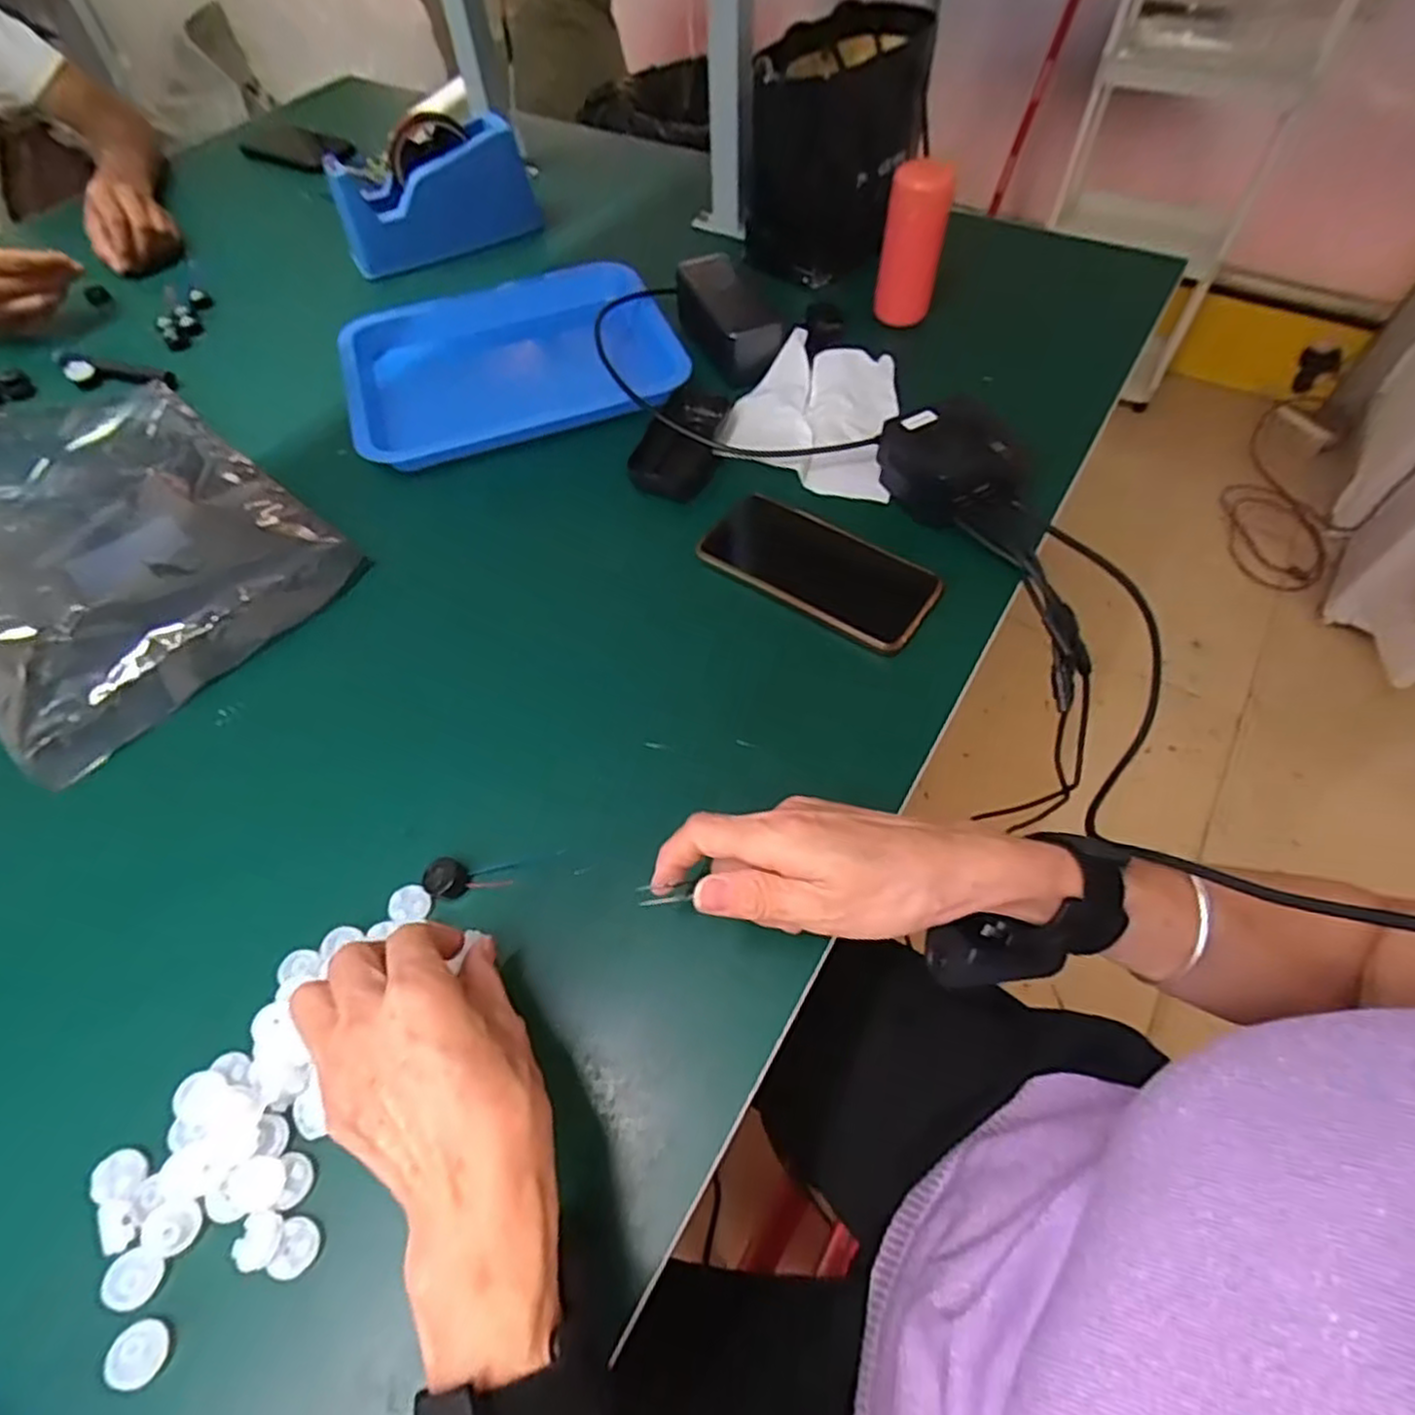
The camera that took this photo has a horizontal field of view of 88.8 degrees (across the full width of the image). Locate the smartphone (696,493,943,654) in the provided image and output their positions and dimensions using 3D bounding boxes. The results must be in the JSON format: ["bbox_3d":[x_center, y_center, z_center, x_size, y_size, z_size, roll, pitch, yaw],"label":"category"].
[{"bbox_3d":[0.078,-0.099,0.508,0.163,0.010,0.078,31,63,20],"label":"smartphone"}]

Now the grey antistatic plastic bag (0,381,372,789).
[{"bbox_3d":[-0.459,-0.137,0.540,0.379,0.043,0.238,37,65,22],"label":"grey antistatic plastic bag"}]

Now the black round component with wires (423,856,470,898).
[{"bbox_3d":[-0.143,0.093,0.395,0.021,0.010,0.020,-1,57,1],"label":"black round component with wires"}]

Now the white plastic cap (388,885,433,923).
[{"bbox_3d":[-0.161,0.104,0.391,0.024,0.004,0.020,-14,58,-8],"label":"white plastic cap"}]

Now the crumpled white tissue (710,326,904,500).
[{"bbox_3d":[0.085,-0.248,0.595,0.135,0.032,0.155,10,58,8],"label":"crumpled white tissue"}]

